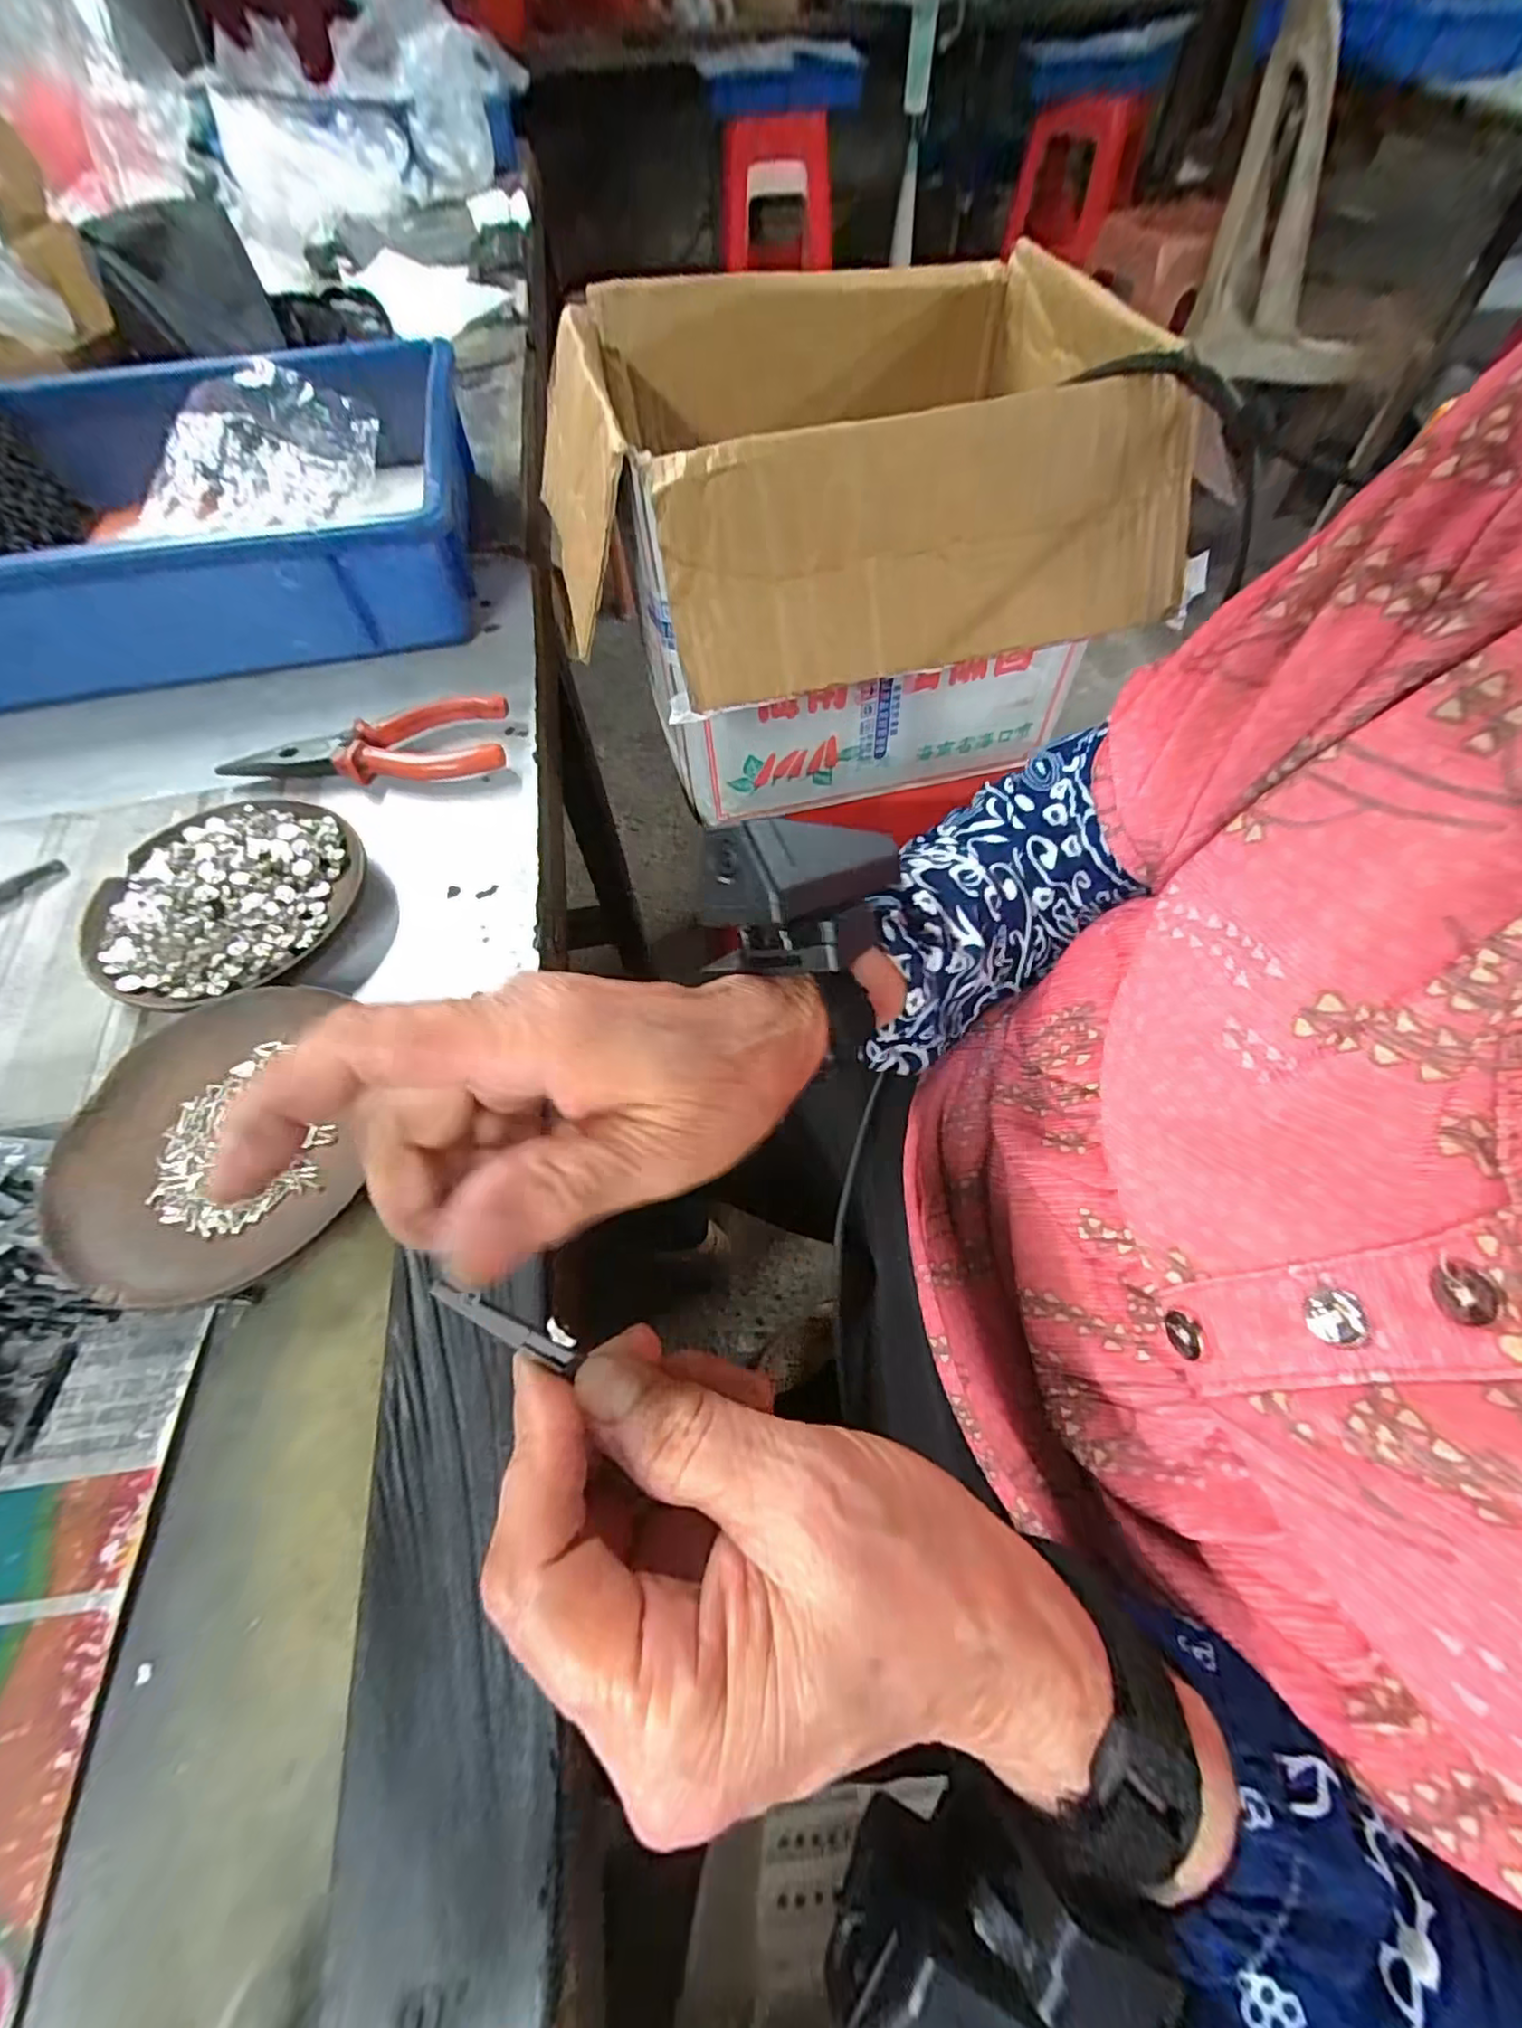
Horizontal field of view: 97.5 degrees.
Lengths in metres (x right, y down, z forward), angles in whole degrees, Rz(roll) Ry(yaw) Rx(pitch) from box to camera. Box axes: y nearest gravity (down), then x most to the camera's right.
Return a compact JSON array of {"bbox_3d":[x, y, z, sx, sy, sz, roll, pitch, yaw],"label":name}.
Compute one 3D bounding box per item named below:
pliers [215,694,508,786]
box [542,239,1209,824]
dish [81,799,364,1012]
[{"bbox_3d":[-0.205,-0.141,0.352,0.140,0.015,0.048,-6,59,-1],"label":"pliers"},{"bbox_3d":[0.044,-0.306,0.461,0.336,0.228,0.314,-13,60,-5],"label":"box"},{"bbox_3d":[-0.237,-0.052,0.297,0.108,0.022,0.111,-1,59,2],"label":"dish"}]

